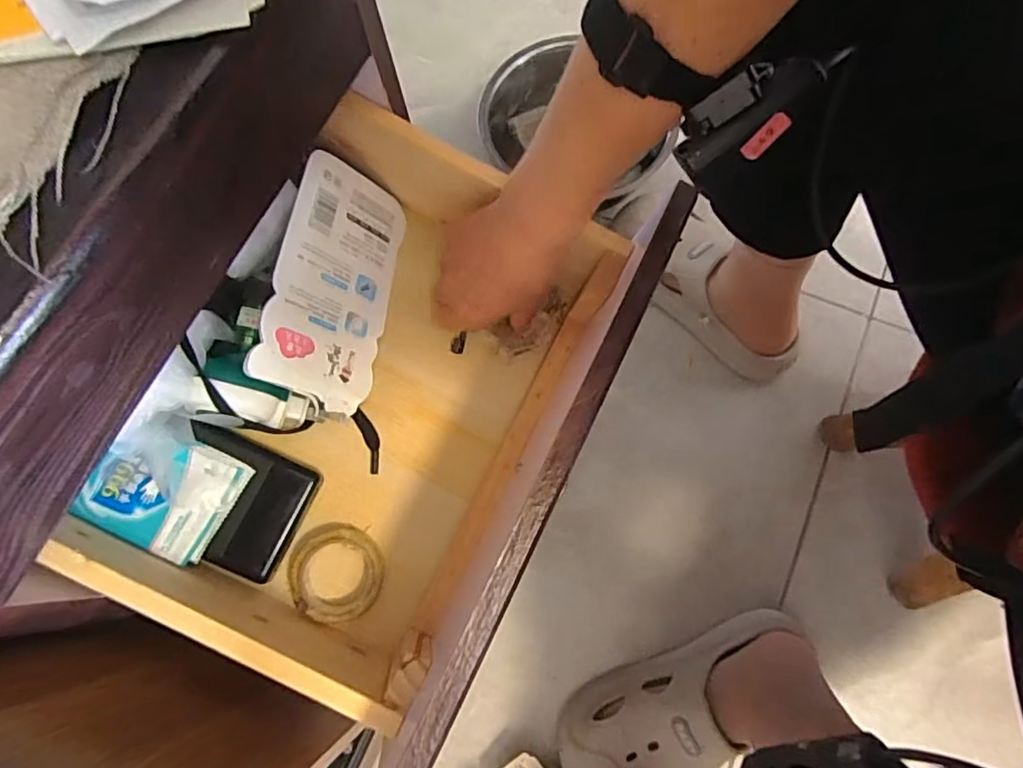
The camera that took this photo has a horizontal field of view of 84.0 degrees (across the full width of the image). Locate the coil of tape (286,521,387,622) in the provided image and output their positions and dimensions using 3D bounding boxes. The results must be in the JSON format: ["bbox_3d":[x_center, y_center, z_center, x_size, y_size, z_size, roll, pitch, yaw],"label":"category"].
[{"bbox_3d":[-0.118,0.126,0.384,0.063,0.021,0.059,40,79,13],"label":"coil of tape"}]

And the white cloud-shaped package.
[{"bbox_3d":[-0.123,-0.071,0.400,0.004,0.086,0.167,-3,73,44],"label":"white cloud-shaped package"}]

